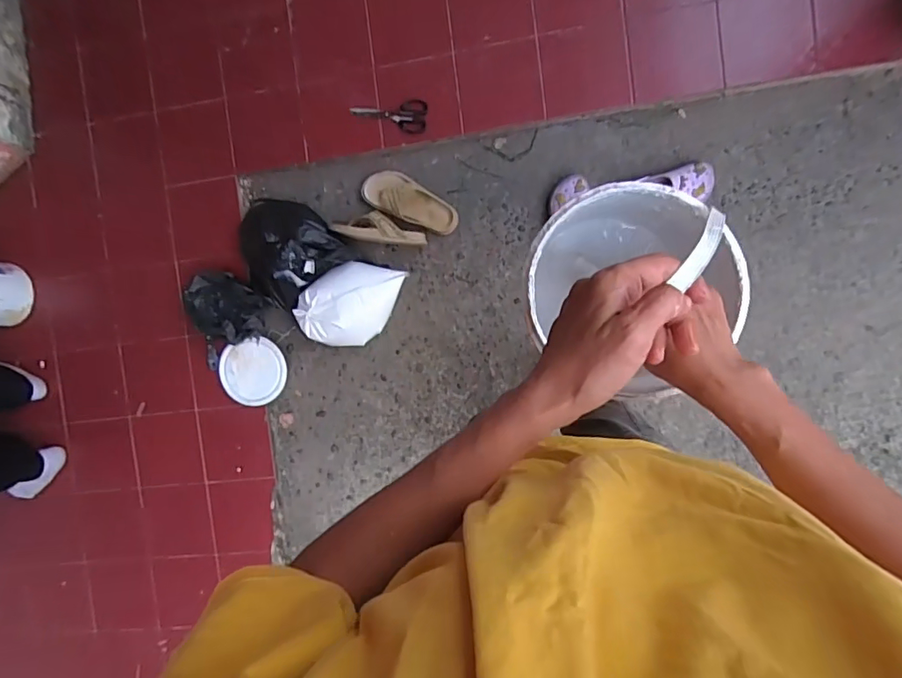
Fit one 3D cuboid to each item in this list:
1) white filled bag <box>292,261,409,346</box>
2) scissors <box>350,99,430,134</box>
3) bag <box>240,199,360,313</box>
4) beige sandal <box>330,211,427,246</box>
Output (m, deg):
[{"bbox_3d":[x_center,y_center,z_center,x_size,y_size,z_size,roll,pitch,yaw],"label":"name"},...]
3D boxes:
[{"bbox_3d":[-0.251,-0.092,1.330,0.291,0.092,0.195,-34,88,7],"label":"white filled bag"},{"bbox_3d":[-0.156,-0.556,1.298,0.195,0.016,0.078,0,95,7],"label":"scissors"},{"bbox_3d":[-0.438,-0.228,1.287,0.314,0.177,0.247,41,97,4],"label":"bag"},{"bbox_3d":[-0.186,-0.284,1.302,0.244,0.086,0.085,9,93,7],"label":"beige sandal"}]

